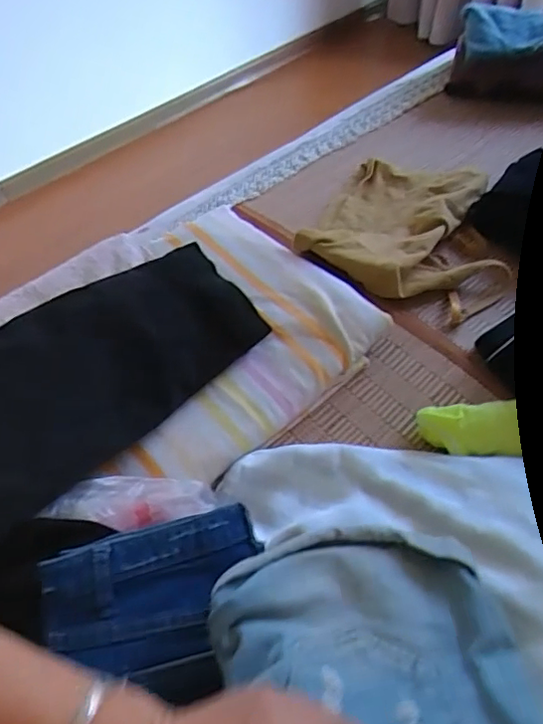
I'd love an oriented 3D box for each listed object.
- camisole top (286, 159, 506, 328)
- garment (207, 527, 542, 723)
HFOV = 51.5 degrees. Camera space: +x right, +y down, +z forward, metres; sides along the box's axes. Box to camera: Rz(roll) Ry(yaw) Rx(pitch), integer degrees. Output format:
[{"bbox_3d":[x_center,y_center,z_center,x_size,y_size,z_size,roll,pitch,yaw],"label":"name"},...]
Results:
[{"bbox_3d":[0.190,-0.184,0.752,0.249,0.081,0.275,17,56,15],"label":"camisole top"},{"bbox_3d":[0.077,0.196,0.311,0.195,0.080,0.264,8,13,-13],"label":"garment"}]

